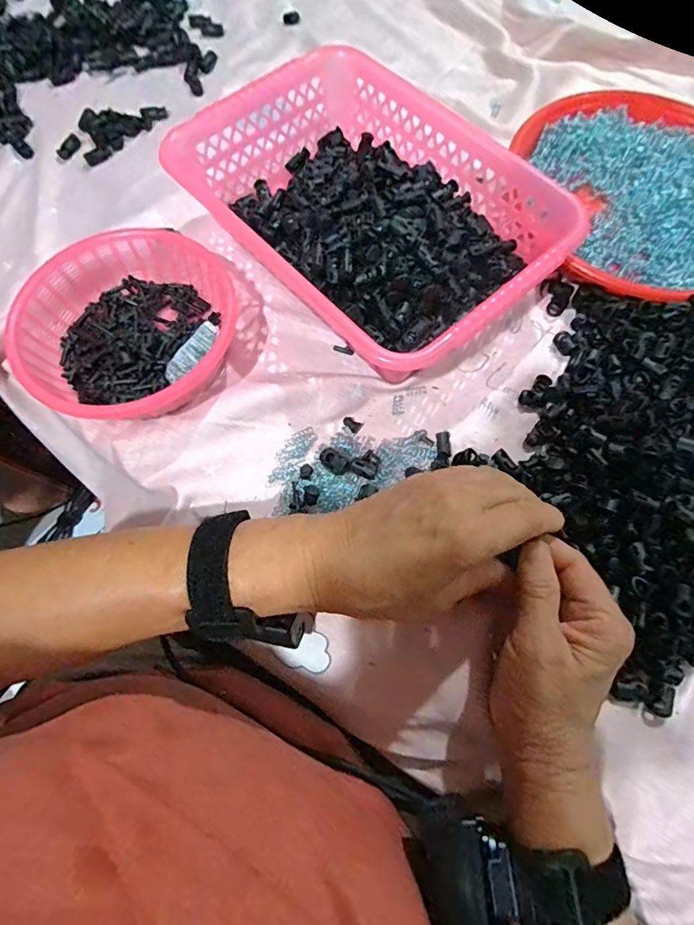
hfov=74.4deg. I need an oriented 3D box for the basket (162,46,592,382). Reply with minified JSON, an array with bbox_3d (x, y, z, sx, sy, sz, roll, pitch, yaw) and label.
[{"bbox_3d":[0.025,-0.216,0.399,0.193,0.074,0.303,-40,74,-13],"label":"basket"}]

